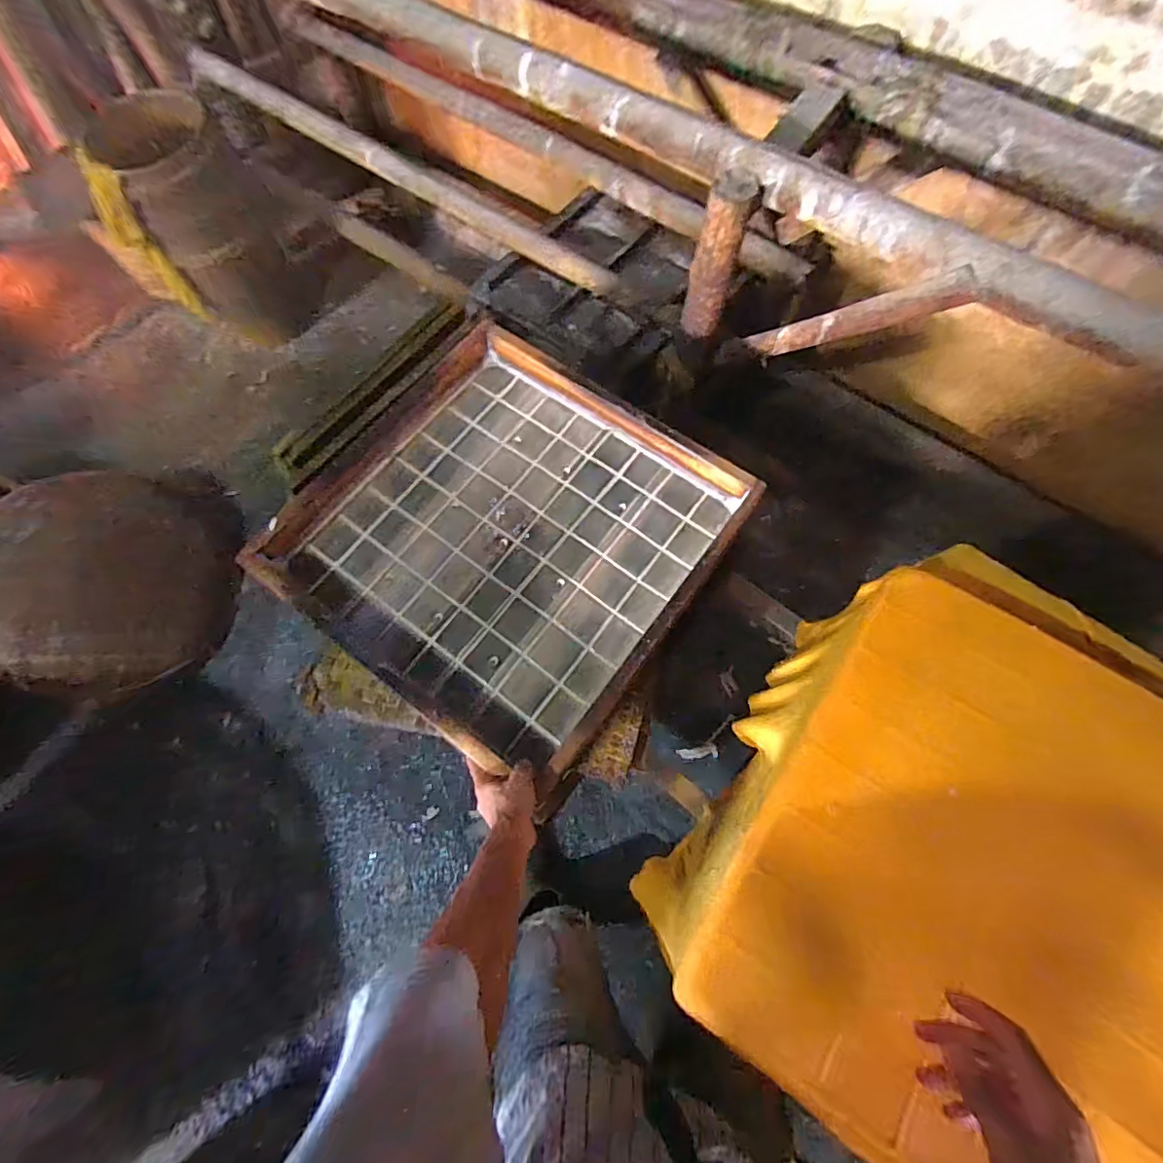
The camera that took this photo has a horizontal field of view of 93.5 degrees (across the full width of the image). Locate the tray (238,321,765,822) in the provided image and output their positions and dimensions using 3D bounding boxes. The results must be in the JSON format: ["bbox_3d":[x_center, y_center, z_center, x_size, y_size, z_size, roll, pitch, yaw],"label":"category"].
[{"bbox_3d":[-0.131,-0.088,0.855,0.611,0.077,0.554,34,73,13],"label":"tray"}]

